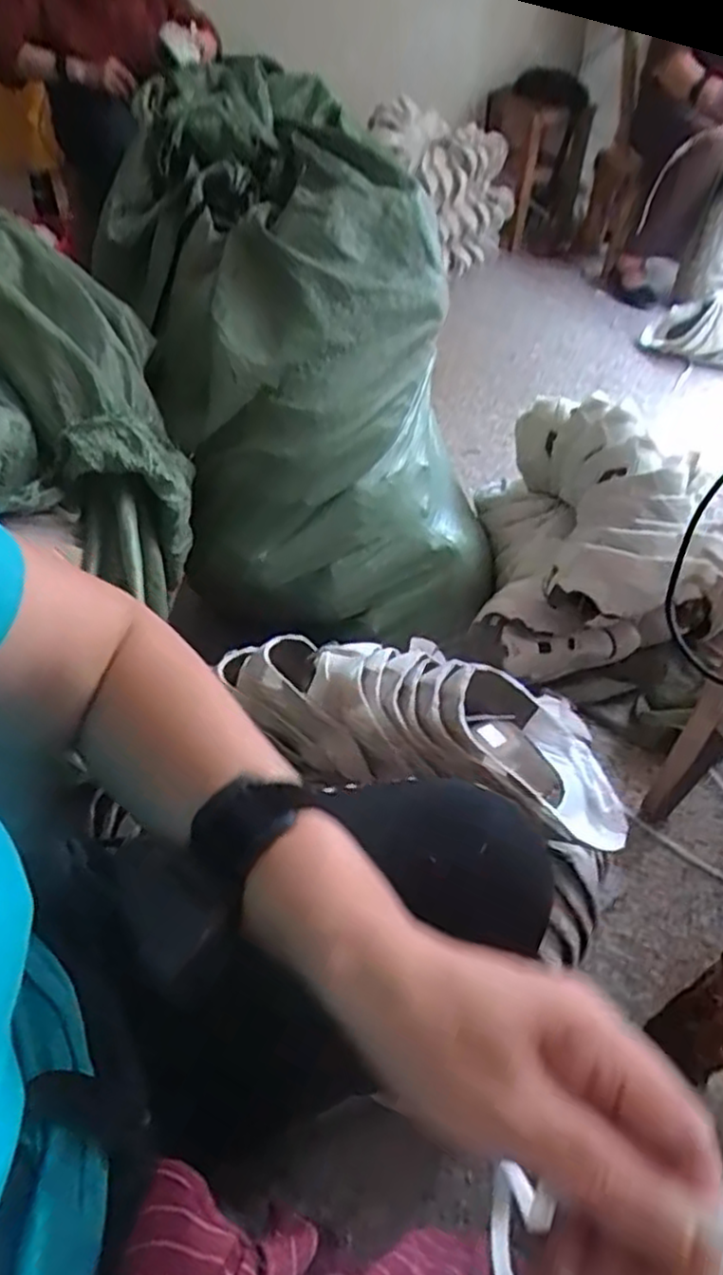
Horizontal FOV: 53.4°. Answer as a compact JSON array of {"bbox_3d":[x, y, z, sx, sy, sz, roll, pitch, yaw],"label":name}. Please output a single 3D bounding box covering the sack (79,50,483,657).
[{"bbox_3d":[-0.072,-0.372,0.985,0.469,0.529,0.515,-6,45,-8],"label":"sack"}]

